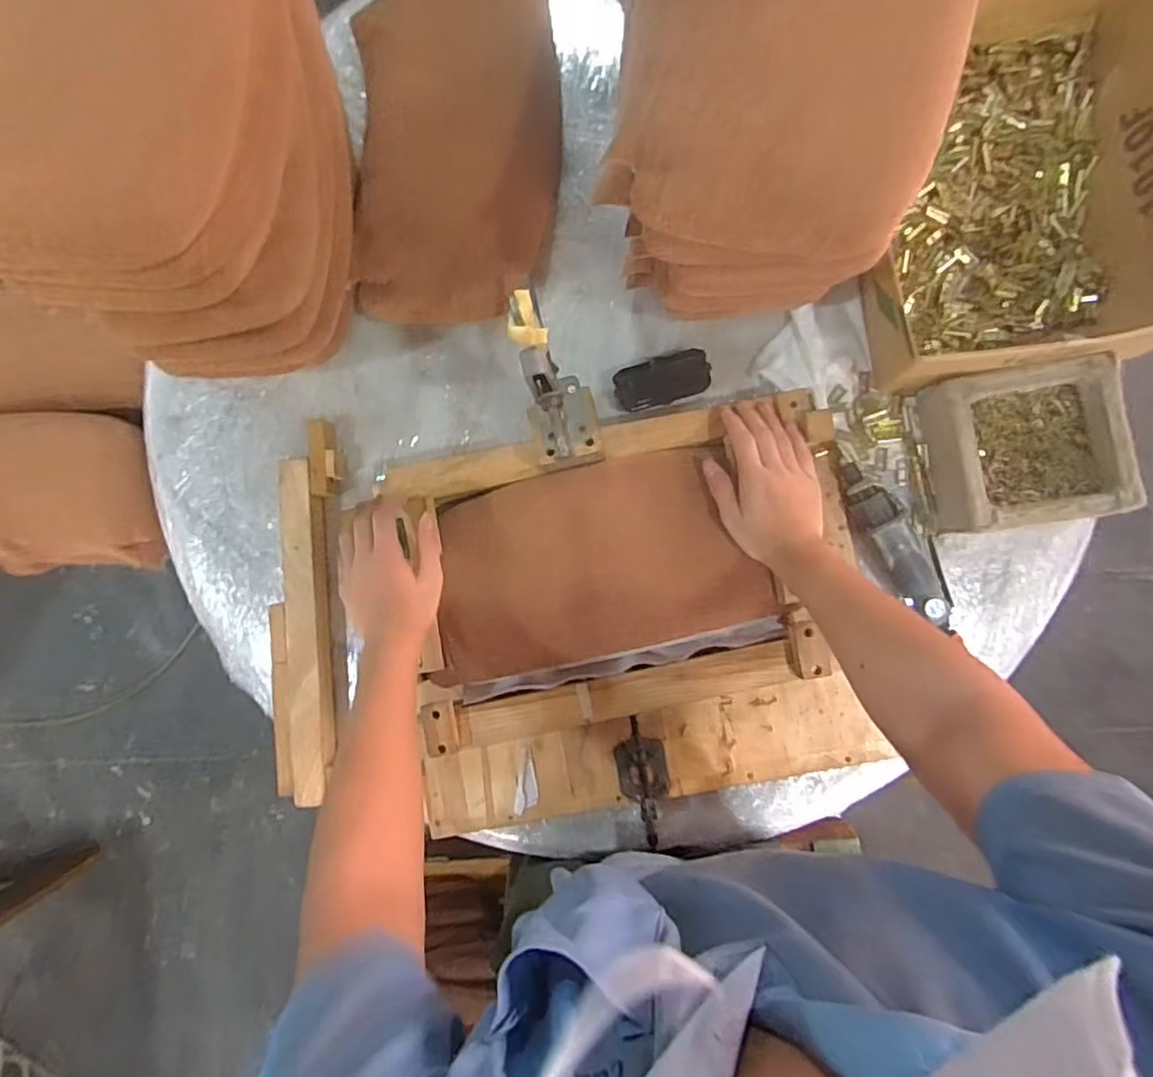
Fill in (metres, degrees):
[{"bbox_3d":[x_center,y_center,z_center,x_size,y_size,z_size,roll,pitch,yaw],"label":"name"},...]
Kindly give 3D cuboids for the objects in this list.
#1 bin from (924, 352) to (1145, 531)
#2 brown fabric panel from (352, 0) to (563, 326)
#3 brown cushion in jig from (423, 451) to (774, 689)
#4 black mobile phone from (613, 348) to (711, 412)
[{"bbox_3d":[0.462,-0.091,0.656,0.168,0.070,0.158,-6,86,5],"label":"bin"},{"bbox_3d":[-0.140,-0.464,0.746,0.240,0.084,0.424,-4,86,5],"label":"brown fabric panel"},{"bbox_3d":[0.014,0.032,0.690,0.352,0.042,0.205,-14,86,4],"label":"brown cushion in jig"},{"bbox_3d":[0.101,-0.184,0.744,0.108,0.026,0.050,-13,86,5],"label":"black mobile phone"}]

